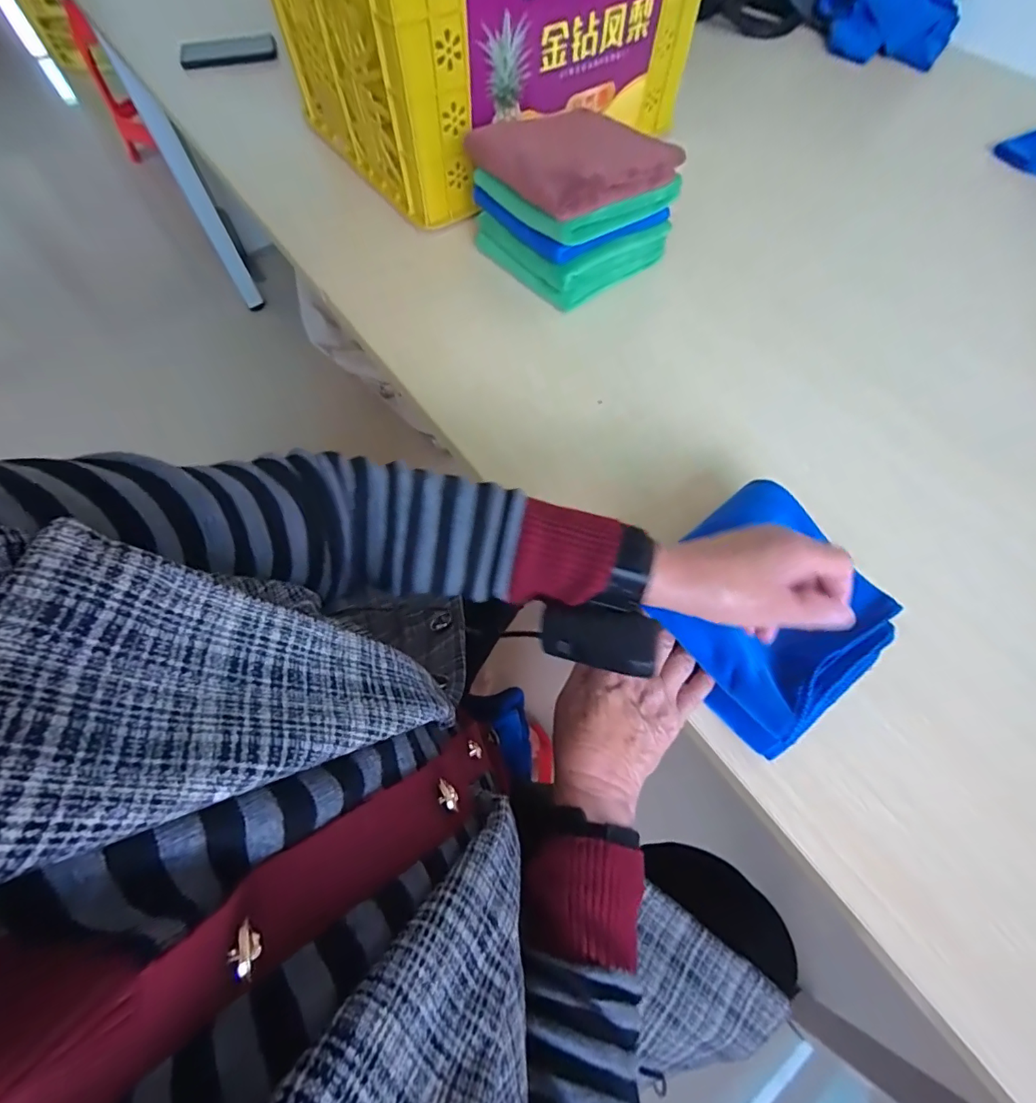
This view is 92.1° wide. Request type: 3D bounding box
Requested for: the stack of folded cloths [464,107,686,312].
[{"bbox_3d":[0.064,-0.405,0.566,0.180,0.128,0.177,-30,67,-14],"label":"stack of folded cloths"}]

